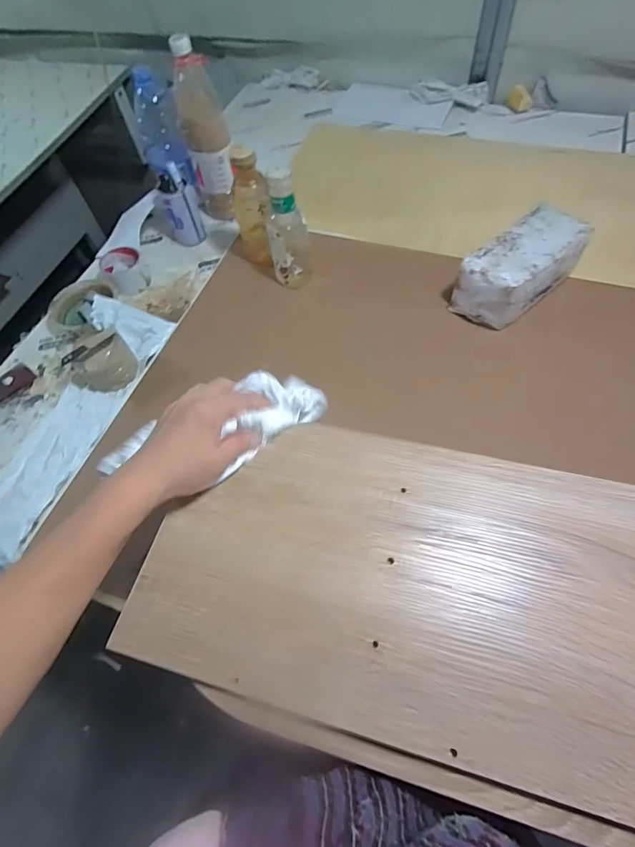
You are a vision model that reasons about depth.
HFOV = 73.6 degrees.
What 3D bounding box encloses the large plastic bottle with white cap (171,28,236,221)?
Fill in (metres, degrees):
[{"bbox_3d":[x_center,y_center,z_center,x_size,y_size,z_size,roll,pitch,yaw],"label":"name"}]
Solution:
[{"bbox_3d":[-0.213,-0.540,0.831,0.083,0.322,0.074,-18,60,-4],"label":"large plastic bottle with white cap"}]

